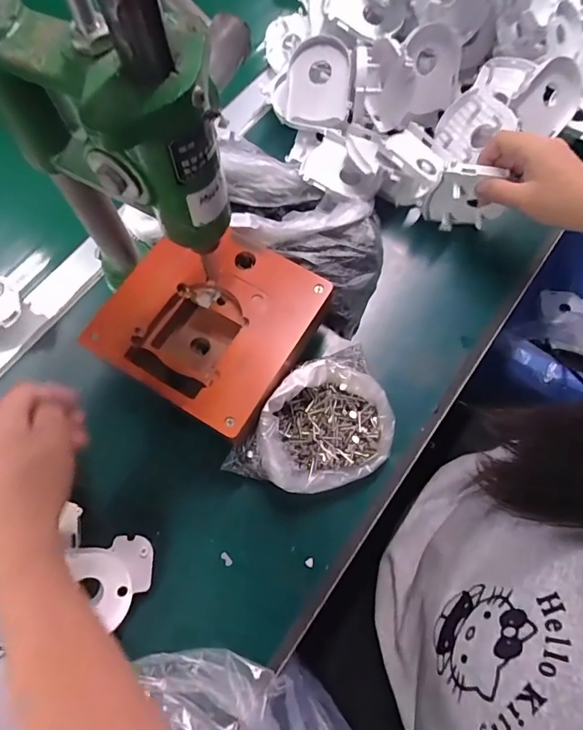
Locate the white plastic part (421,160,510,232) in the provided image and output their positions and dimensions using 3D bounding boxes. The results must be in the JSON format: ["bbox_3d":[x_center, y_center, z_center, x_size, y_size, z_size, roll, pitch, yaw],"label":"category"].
[{"bbox_3d":[0.167,-0.158,0.444,0.070,0.074,0.018,8,70,3],"label":"white plastic part"}]

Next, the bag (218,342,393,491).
[{"bbox_3d":[0.025,0.052,0.384,0.148,0.053,0.102,-35,74,-12],"label":"bag"}]

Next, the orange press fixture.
[{"bbox_3d":[-0.065,-0.035,0.390,0.151,0.051,0.152,29,73,10],"label":"orange press fixture"}]

